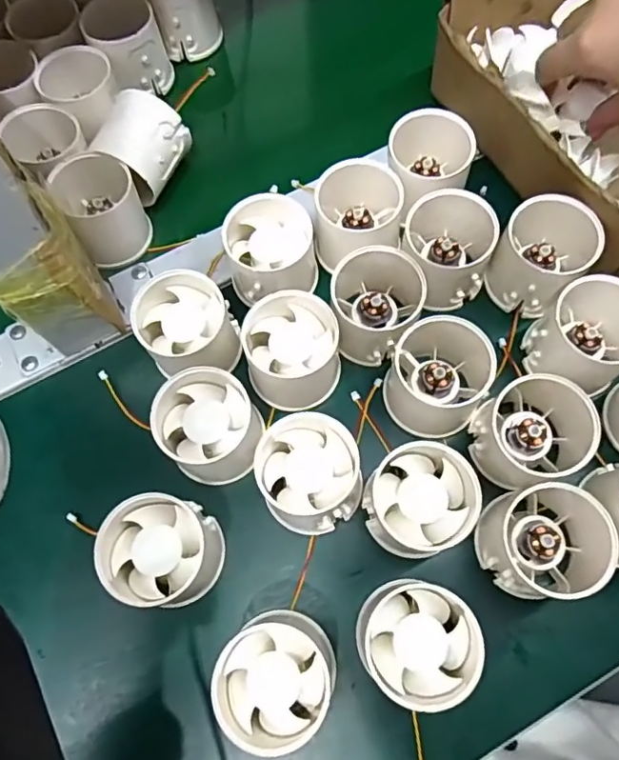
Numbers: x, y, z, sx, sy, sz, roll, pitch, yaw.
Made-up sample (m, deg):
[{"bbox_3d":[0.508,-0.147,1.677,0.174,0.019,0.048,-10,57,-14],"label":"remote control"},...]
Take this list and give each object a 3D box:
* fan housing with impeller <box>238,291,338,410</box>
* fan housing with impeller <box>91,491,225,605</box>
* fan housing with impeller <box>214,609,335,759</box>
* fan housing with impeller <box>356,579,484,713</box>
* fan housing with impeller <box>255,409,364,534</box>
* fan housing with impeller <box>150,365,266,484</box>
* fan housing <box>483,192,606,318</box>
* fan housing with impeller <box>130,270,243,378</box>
[{"bbox_3d":[-0.009,-0.017,0.328,0.052,0.051,0.052,-8,70,0],"label":"fan housing with impeller"},{"bbox_3d":[-0.074,0.087,0.294,0.051,0.052,0.051,-1,70,3],"label":"fan housing with impeller"},{"bbox_3d":[-0.015,0.142,0.274,0.052,0.052,0.053,-1,70,3],"label":"fan housing with impeller"},{"bbox_3d":[0.051,0.124,0.278,0.053,0.048,0.052,-18,70,-4],"label":"fan housing with impeller"},{"bbox_3d":[0.001,0.052,0.309,0.052,0.042,0.058,-17,70,-3],"label":"fan housing with impeller"},{"bbox_3d":[-0.053,0.027,0.314,0.054,0.046,0.057,-18,70,-4],"label":"fan housing with impeller"},{"bbox_3d":[0.139,-0.077,0.341,0.051,0.050,0.063,27,73,12],"label":"fan housing"},{"bbox_3d":[-0.070,-0.030,0.335,0.052,0.046,0.054,-18,70,-4],"label":"fan housing with impeller"}]

